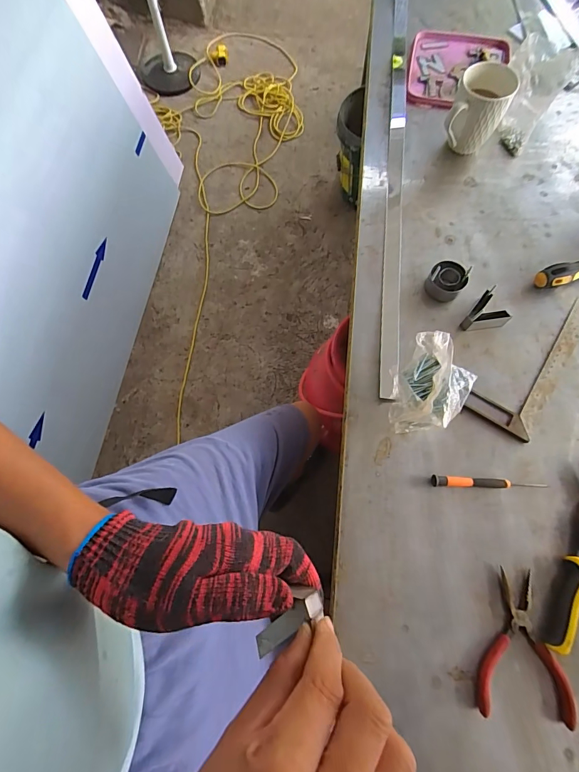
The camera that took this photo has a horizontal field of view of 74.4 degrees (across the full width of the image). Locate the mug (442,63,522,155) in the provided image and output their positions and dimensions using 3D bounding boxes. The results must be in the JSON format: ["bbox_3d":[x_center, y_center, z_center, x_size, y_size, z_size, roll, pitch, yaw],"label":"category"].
[{"bbox_3d":[0.309,-0.448,0.633,0.085,0.107,0.111,22,73,8],"label":"mug"}]

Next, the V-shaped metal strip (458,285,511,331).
[{"bbox_3d":[0.283,-0.102,0.552,0.061,0.034,0.049,-36,74,-10],"label":"V-shaped metal strip"}]

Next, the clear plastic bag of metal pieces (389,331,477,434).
[{"bbox_3d":[0.183,0.003,0.499,0.097,0.077,0.132,35,75,12],"label":"clear plastic bag of metal pieces"}]

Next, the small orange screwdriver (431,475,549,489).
[{"bbox_3d":[0.254,0.123,0.486,0.140,0.009,0.014,1,71,2],"label":"small orange screwdriver"}]

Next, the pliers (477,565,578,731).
[{"bbox_3d":[0.261,0.289,0.428,0.098,0.012,0.142,5,71,3],"label":"pliers"}]

